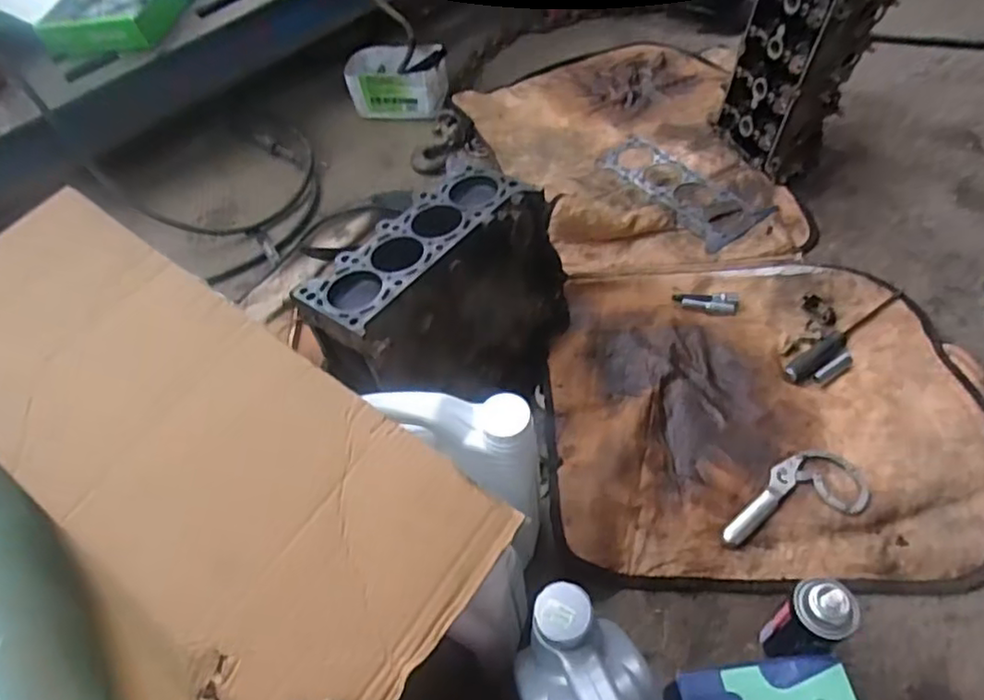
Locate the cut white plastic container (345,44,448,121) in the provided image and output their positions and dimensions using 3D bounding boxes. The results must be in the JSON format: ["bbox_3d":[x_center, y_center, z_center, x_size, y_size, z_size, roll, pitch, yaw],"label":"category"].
[{"bbox_3d":[-0.204,-0.576,1.382,0.217,0.098,0.134,0,51,6],"label":"cut white plastic container"}]

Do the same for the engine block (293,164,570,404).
[{"bbox_3d":[-0.050,-0.058,0.886,0.214,0.219,0.339,35,62,29],"label":"engine block"}]

